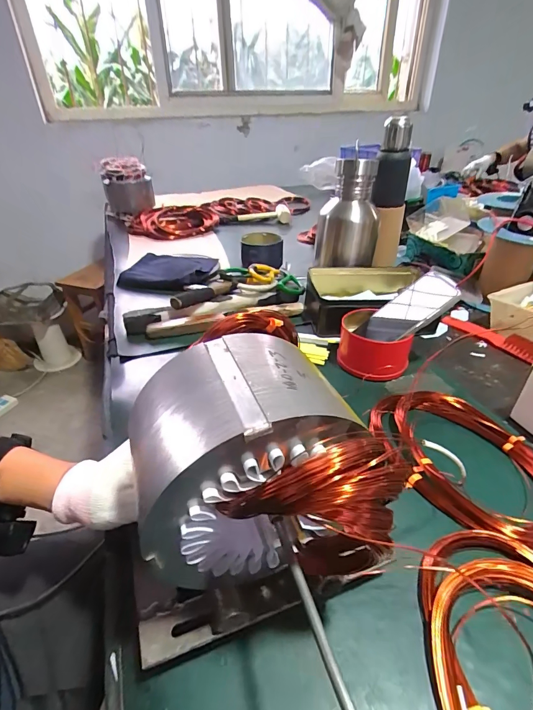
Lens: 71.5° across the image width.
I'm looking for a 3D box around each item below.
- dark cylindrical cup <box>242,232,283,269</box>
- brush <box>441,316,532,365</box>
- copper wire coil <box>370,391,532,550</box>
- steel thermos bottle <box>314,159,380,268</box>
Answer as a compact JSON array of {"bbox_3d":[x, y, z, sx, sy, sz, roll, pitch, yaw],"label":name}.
[{"bbox_3d":[-0.011,-0.240,0.851,0.093,0.064,0.095,-4,34,-3],"label":"dark cylindrical cup"},{"bbox_3d":[0.381,-0.032,0.622,0.036,0.029,0.175,-17,37,-21],"label":"brush"},{"bbox_3d":[0.219,0.106,0.404,0.151,0.026,0.215,-8,35,-10],"label":"copper wire coil"},{"bbox_3d":[0.161,-0.275,0.739,0.121,0.198,0.124,8,35,13],"label":"steel thermos bottle"}]

